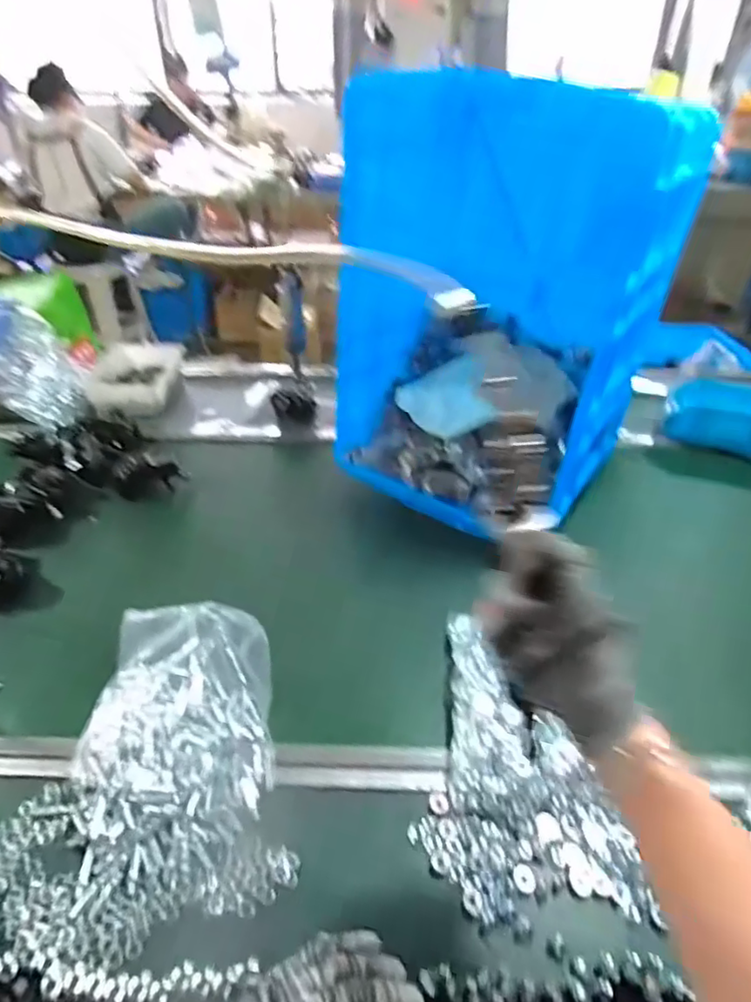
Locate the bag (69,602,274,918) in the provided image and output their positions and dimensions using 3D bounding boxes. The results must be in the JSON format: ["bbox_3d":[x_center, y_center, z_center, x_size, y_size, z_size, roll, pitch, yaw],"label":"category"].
[{"bbox_3d":[-0.200,0.223,0.582,0.182,0.081,0.258,0,37,1],"label":"bag"}]

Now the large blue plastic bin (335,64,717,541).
[{"bbox_3d":[0.169,-0.276,0.837,0.375,0.491,0.308,24,44,29],"label":"large blue plastic bin"}]

